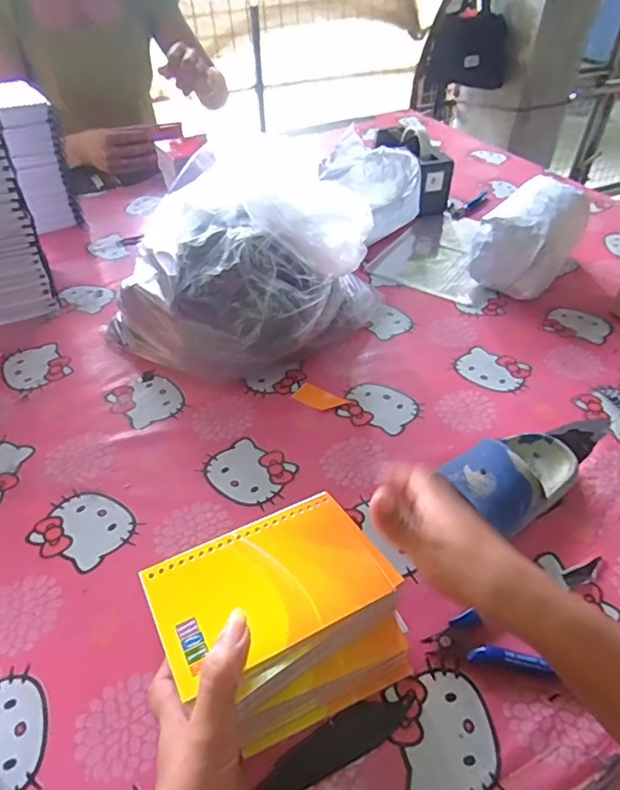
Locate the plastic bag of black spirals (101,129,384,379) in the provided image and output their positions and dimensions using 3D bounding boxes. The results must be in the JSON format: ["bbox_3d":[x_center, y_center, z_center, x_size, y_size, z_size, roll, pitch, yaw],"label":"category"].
[{"bbox_3d":[-0.079,-0.157,0.633,0.255,0.186,0.256,25,49,22],"label":"plastic bag of black spirals"}]

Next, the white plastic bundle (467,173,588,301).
[{"bbox_3d":[0.320,-0.228,0.773,0.115,0.108,0.188,30,51,26],"label":"white plastic bundle"}]

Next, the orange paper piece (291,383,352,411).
[{"bbox_3d":[0.012,0.004,0.600,0.059,0.004,0.030,23,48,20],"label":"orange paper piece"}]

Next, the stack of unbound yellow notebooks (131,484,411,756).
[{"bbox_3d":[-0.017,0.140,0.336,0.137,0.060,0.110,-19,48,-19],"label":"stack of unbound yellow notebooks"}]

